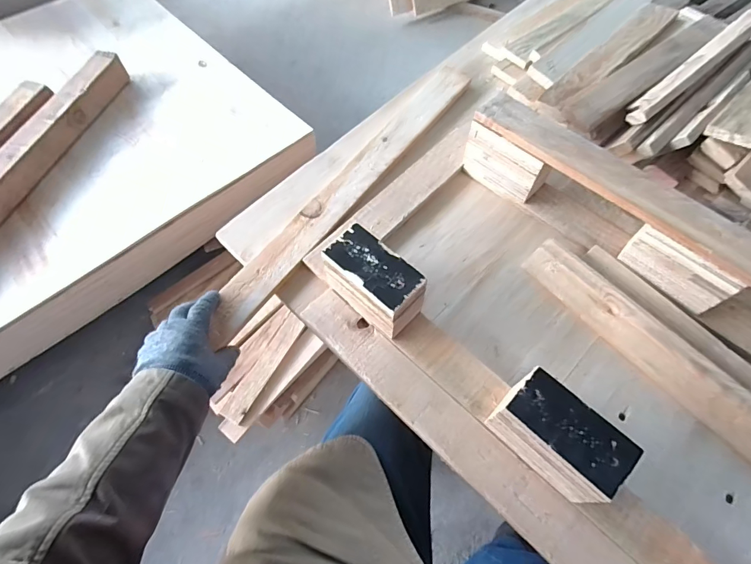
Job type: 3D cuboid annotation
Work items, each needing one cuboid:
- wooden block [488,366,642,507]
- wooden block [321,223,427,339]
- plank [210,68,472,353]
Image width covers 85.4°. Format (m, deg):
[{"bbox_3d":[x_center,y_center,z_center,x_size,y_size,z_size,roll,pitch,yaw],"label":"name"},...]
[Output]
[{"bbox_3d":[0.185,0.160,0.426,0.118,0.090,0.065,40,70,18],"label":"wooden block"},{"bbox_3d":[-0.003,0.006,0.516,0.119,0.100,0.065,40,70,18],"label":"wooden block"},{"bbox_3d":[-0.037,-0.156,0.640,0.063,0.015,0.597,33,69,16],"label":"plank"}]

